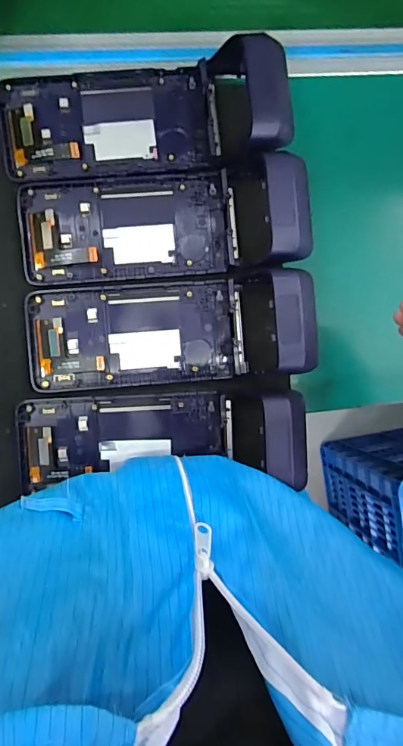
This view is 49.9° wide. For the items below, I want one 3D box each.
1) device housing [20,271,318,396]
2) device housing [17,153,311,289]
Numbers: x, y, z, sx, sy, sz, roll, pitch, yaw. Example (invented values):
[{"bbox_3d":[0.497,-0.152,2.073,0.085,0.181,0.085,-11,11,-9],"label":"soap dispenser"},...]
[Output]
[{"bbox_3d":[-0.024,-0.033,0.345,0.218,0.046,0.080,-4,92,5],"label":"device housing"},{"bbox_3d":[-0.029,-0.119,0.344,0.219,0.047,0.083,-5,92,5],"label":"device housing"}]

